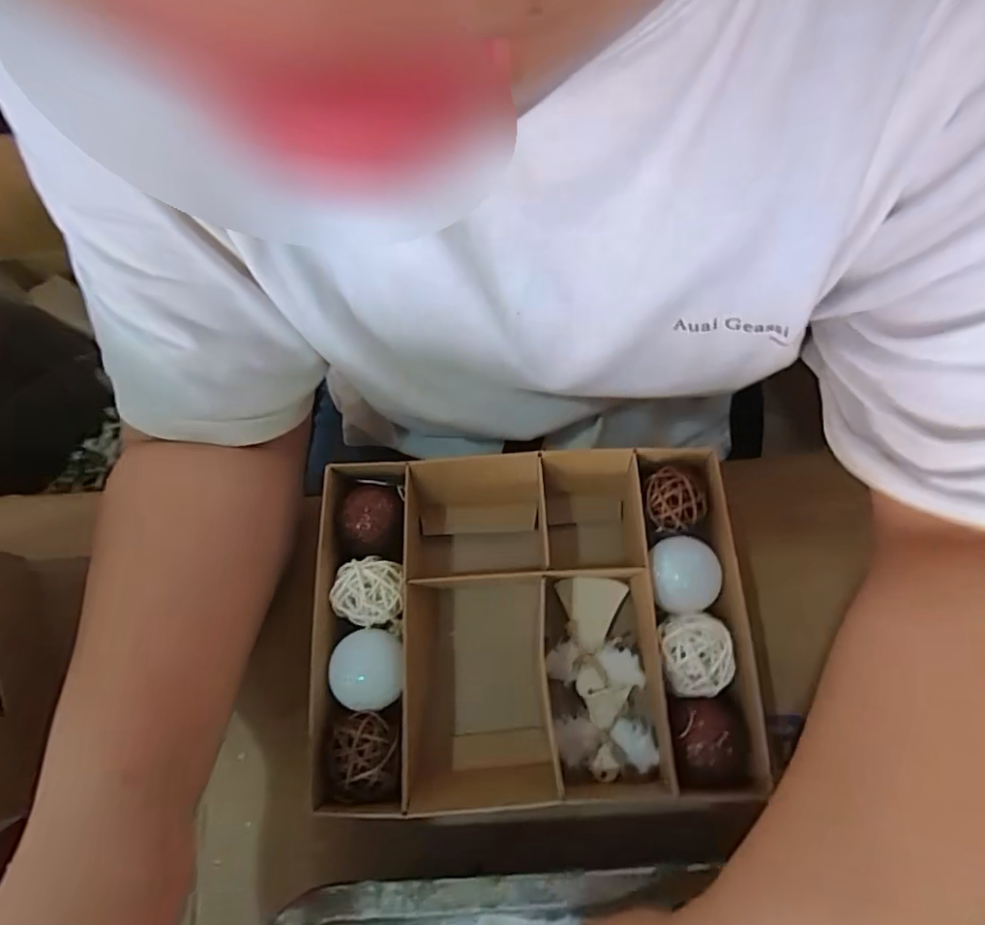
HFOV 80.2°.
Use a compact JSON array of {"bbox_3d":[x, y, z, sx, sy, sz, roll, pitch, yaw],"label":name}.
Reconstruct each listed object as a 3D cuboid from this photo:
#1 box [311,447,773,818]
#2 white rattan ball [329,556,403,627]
[{"bbox_3d":[0.019,0.079,0.303,0.208,0.045,0.176,-3,72,-2],"label":"box"},{"bbox_3d":[-0.063,0.067,0.303,0.035,0.038,0.033,0,72,0],"label":"white rattan ball"}]

